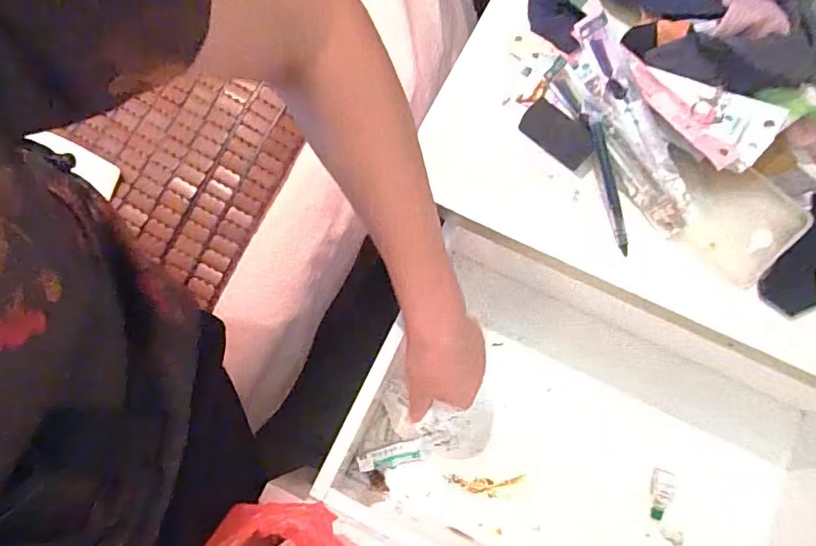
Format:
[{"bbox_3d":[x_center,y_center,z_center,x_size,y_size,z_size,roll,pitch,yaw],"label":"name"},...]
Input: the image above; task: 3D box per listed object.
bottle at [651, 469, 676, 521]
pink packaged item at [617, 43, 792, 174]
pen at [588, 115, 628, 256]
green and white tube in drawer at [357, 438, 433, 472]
[{"bbox_3d":[0.265,0.231,0.549,0.017,0.024,0.050,18,73,4],"label":"bottle"},{"bbox_3d":[0.228,-0.136,0.431,0.132,0.015,0.063,39,80,15],"label":"pink packaged item"},{"bbox_3d":[0.172,-0.075,0.447,0.016,0.014,0.117,-12,86,-5],"label":"pen"},{"bbox_3d":[-0.013,0.195,0.560,0.079,0.006,0.023,-11,73,-5],"label":"green and white tube in drawer"}]

